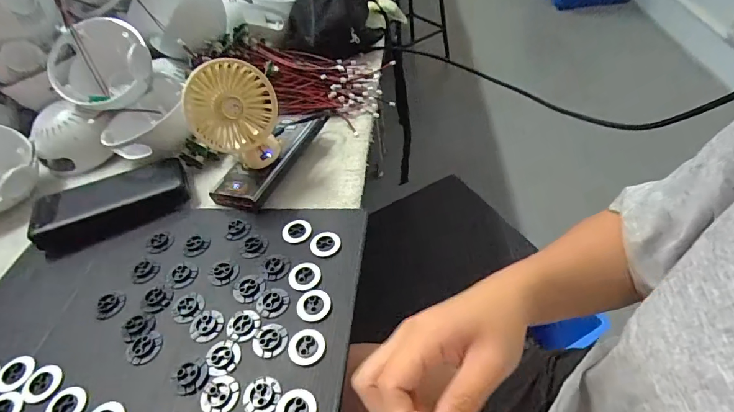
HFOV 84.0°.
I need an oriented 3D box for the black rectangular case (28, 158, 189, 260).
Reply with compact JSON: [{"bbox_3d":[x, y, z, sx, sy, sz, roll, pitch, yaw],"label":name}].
[{"bbox_3d":[-0.280,-0.003,0.452,0.150,0.032,0.075,-23,47,-15],"label":"black rectangular case"}]

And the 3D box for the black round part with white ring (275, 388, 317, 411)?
[{"bbox_3d":[-0.050,0.143,0.285,0.028,0.004,0.029,-4,45,4],"label":"black round part with white ring"}]

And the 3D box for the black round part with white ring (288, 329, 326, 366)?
[{"bbox_3d":[-0.047,0.109,0.317,0.029,0.004,0.029,-4,45,4],"label":"black round part with white ring"}]

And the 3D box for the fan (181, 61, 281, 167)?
[{"bbox_3d":[-0.131,-0.089,0.412,0.088,0.104,0.045,-34,51,-22],"label":"fan"}]

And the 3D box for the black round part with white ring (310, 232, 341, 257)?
[{"bbox_3d":[-0.040,0.035,0.387,0.028,0.004,0.027,-4,45,4],"label":"black round part with white ring"}]

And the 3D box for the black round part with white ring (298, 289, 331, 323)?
[{"bbox_3d":[-0.045,0.083,0.342,0.028,0.004,0.029,-4,45,4],"label":"black round part with white ring"}]

